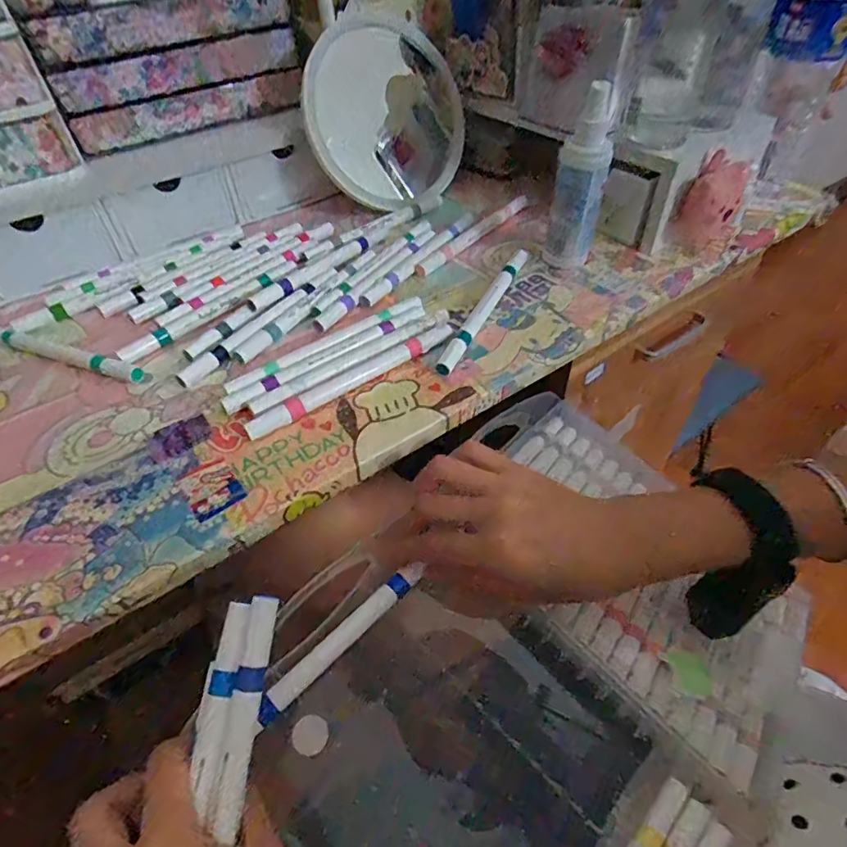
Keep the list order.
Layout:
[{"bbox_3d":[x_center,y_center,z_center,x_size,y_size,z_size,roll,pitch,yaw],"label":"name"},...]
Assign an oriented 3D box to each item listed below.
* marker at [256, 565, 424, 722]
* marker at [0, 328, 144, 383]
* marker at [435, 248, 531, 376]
[{"bbox_3d":[-0.046,0.124,0.302,0.114,0.010,0.012,-39,57,-21],"label":"marker"},{"bbox_3d":[-0.280,-0.058,0.392,0.172,0.011,0.014,16,49,17],"label":"marker"},{"bbox_3d":[0.050,-0.094,0.408,0.013,0.013,0.165,18,50,19],"label":"marker"}]

